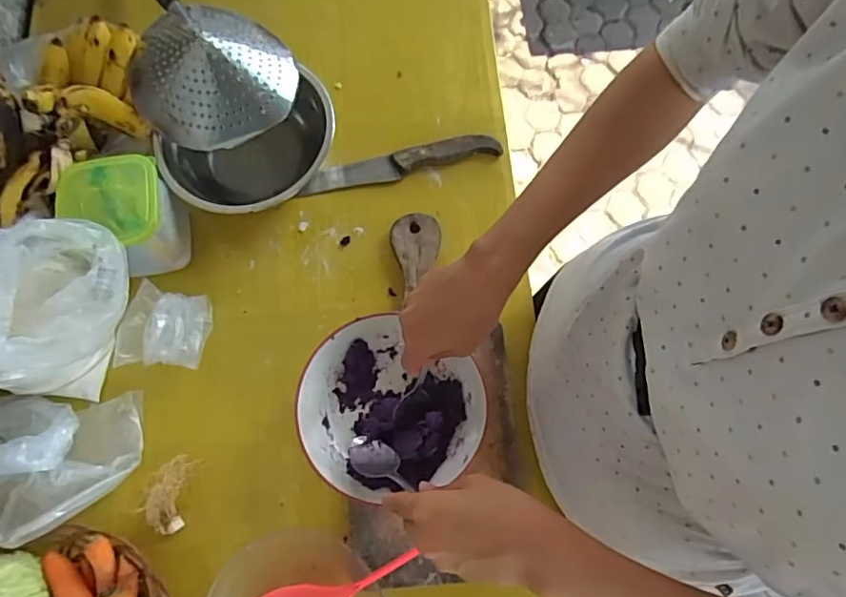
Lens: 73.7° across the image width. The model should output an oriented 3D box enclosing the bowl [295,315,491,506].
[{"bbox_3d":[-0.034,0.107,0.538,0.165,0.047,0.158,0,73,-1],"label":"bowl"}]

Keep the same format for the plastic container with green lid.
[{"bbox_3d":[-0.303,-0.079,0.588,0.101,0.099,0.097,-6,74,-3],"label":"plastic container with green lid"}]

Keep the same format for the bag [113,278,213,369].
[{"bbox_3d":[-0.265,0.032,0.589,0.085,0.040,0.084,11,74,2],"label":"bag"}]

